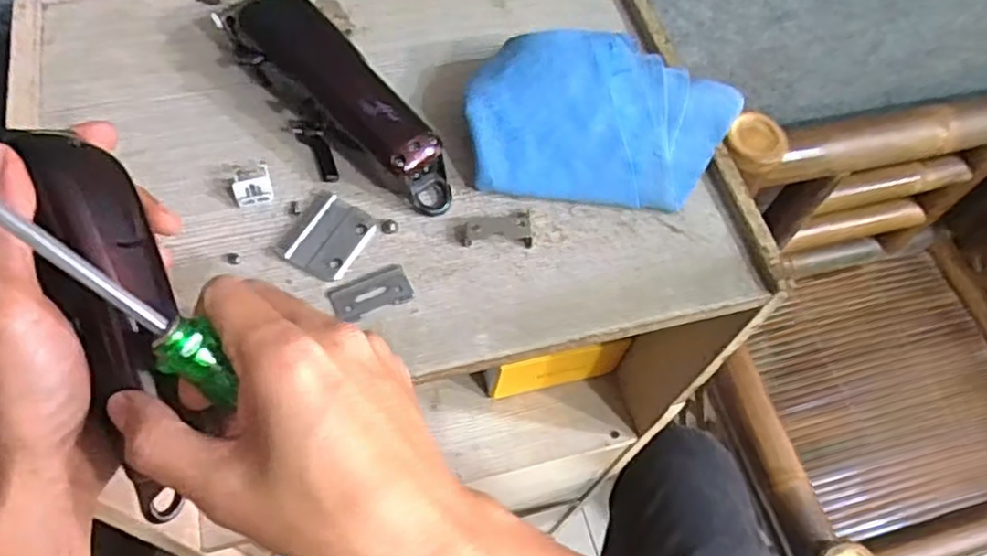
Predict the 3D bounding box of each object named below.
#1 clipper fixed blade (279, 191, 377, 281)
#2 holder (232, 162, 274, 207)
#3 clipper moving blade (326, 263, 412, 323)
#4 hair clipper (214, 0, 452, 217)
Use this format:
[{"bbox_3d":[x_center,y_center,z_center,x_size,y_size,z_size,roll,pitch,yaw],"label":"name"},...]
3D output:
[{"bbox_3d":[-0.089,-0.023,0.379,0.039,0.006,0.046,27,61,11],"label":"clipper fixed blade"},{"bbox_3d":[-0.134,-0.055,0.389,0.019,0.011,0.028,-12,61,-11],"label":"holder"},{"bbox_3d":[-0.064,0.008,0.368,0.041,0.004,0.022,-22,64,-16],"label":"clipper moving blade"},{"bbox_3d":[-0.088,-0.099,0.384,0.049,0.047,0.159,-35,68,-22],"label":"hair clipper"}]

